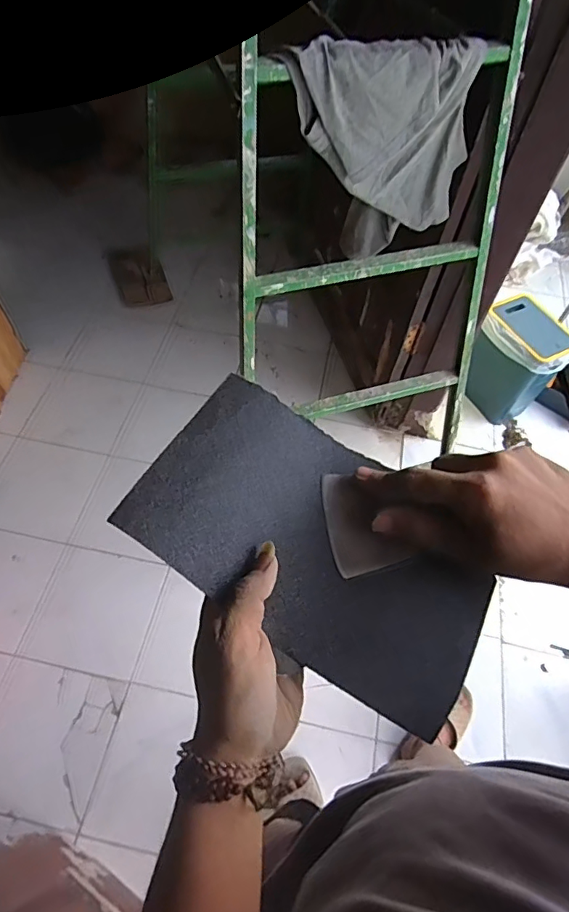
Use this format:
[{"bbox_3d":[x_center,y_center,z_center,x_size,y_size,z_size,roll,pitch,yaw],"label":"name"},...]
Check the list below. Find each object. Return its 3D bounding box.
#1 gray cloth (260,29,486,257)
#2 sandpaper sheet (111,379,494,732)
[{"bbox_3d":[0.147,-0.492,0.850,0.320,0.348,0.108,-19,61,-14],"label":"gray cloth"},{"bbox_3d":[0.025,0.051,0.316,0.219,0.027,0.139,35,60,-4],"label":"sandpaper sheet"}]

